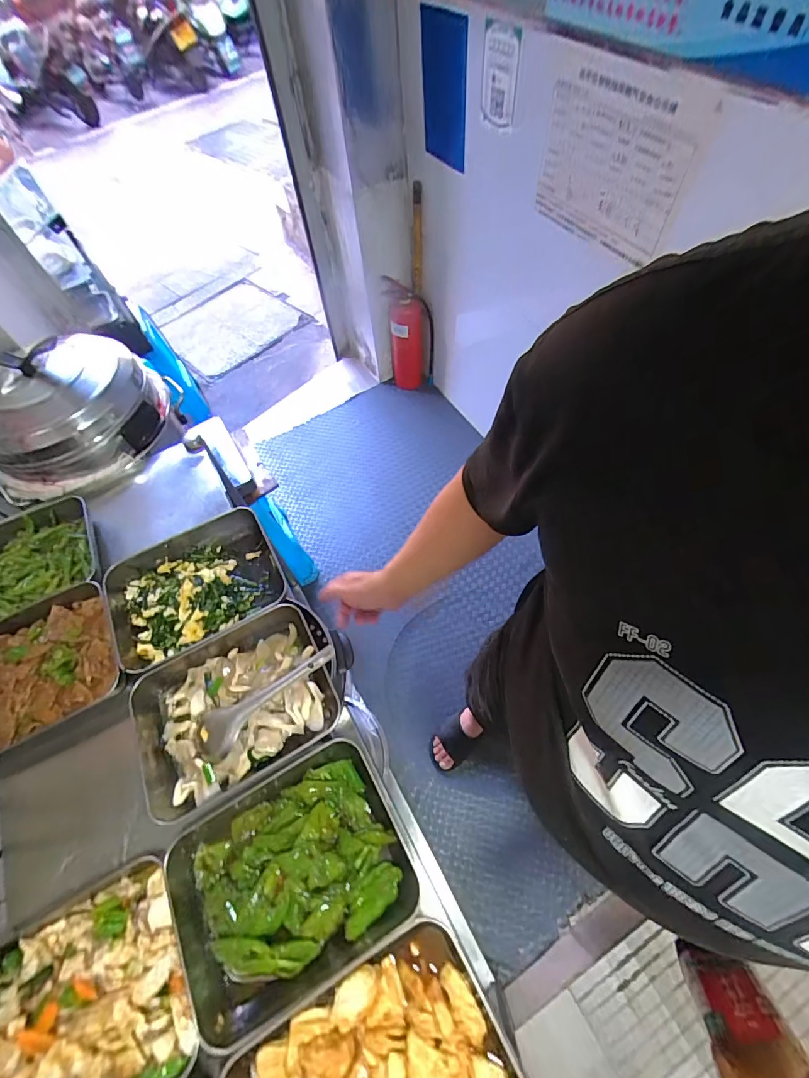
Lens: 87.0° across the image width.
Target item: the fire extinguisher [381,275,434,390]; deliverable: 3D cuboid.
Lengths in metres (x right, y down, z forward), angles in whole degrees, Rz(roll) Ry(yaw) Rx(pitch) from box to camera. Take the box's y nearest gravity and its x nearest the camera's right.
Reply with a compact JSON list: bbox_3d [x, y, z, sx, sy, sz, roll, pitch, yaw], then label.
[{"bbox_3d":[0.027,-0.851,1.803,0.191,0.460,0.146,-1,61,4],"label":"fire extinguisher"}]

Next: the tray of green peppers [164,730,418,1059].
[{"bbox_3d":[-0.129,0.395,0.514,0.253,0.077,0.201,-29,63,-11],"label":"tray of green peppers"}]

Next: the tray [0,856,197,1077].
[{"bbox_3d":[-0.349,0.489,0.427,0.235,0.038,0.189,-27,62,-10],"label":"tray"}]

